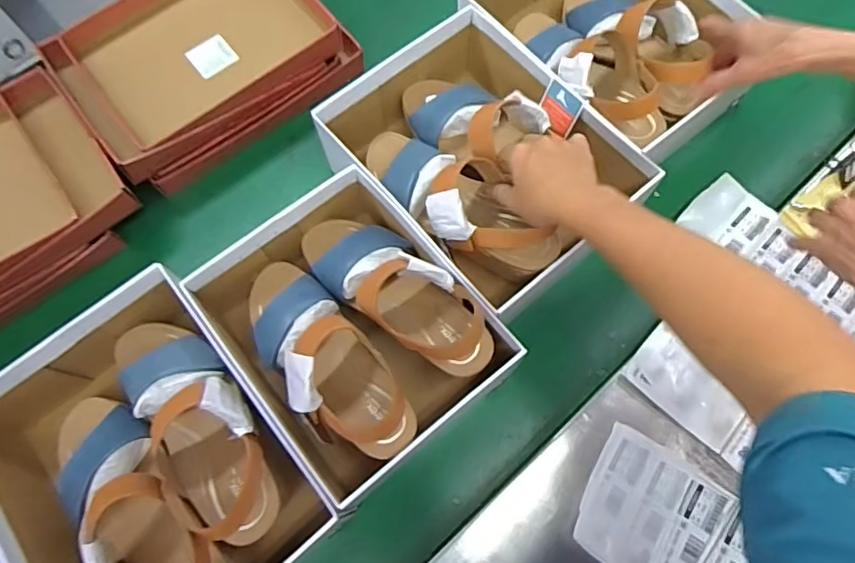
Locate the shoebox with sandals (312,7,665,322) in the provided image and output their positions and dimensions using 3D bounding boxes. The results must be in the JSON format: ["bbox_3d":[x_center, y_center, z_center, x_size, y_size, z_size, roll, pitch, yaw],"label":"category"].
[{"bbox_3d":[0.059,-0.132,0.606,0.236,0.117,0.298,-39,73,-13],"label":"shoebox with sandals"}]

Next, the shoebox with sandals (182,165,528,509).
[{"bbox_3d":[-0.076,0.046,0.545,0.219,0.110,0.267,-37,72,-12],"label":"shoebox with sandals"}]

